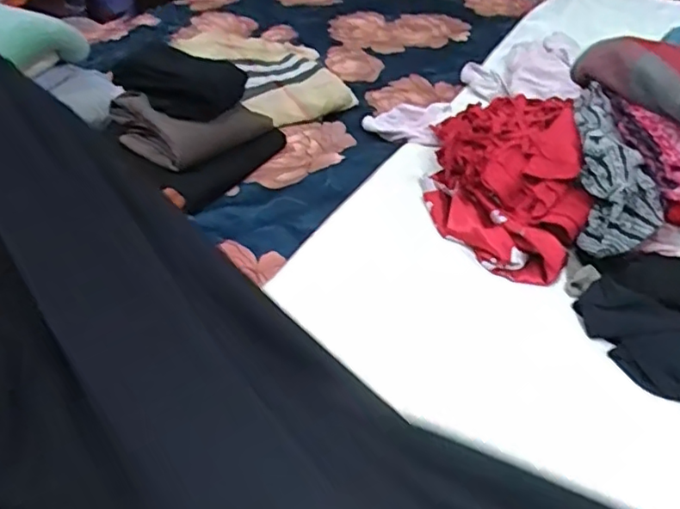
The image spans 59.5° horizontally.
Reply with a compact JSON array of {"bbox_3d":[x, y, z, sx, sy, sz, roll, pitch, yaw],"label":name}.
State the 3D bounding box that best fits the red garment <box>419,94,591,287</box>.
[{"bbox_3d":[0.205,-0.102,0.763,0.174,0.121,0.272,3,39,2],"label":"red garment"}]

